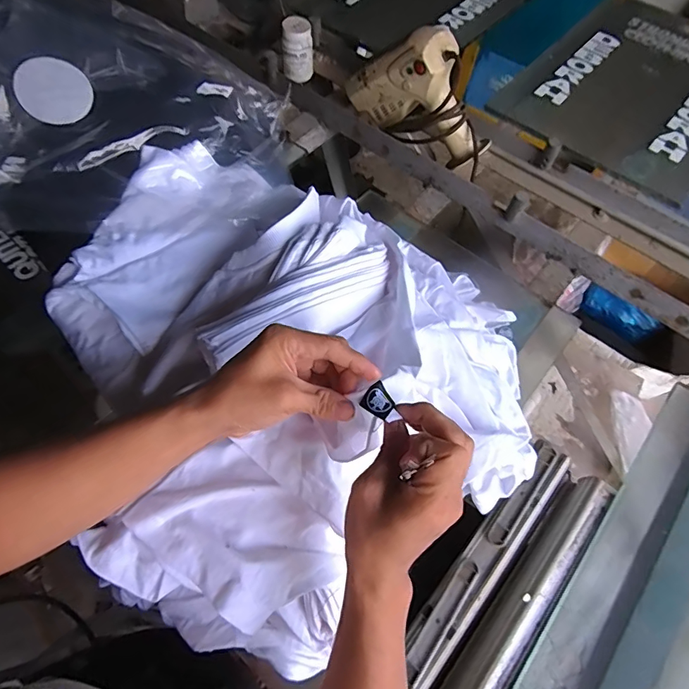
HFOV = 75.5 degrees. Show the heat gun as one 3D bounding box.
[{"bbox_3d":[0.124,-0.430,0.766,0.286,0.177,0.070,34,67,15],"label":"heat gun"}]

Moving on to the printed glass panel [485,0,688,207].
[{"bbox_3d":[0.644,-0.577,0.958,0.398,0.014,0.654,38,68,17],"label":"printed glass panel"}]

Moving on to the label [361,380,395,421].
[{"bbox_3d":[0.027,0.042,0.329,0.023,0.008,0.024,35,66,15],"label":"label"}]

